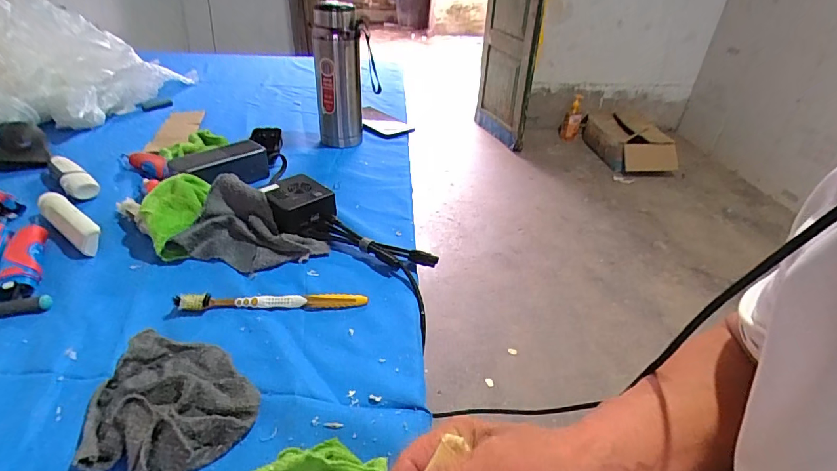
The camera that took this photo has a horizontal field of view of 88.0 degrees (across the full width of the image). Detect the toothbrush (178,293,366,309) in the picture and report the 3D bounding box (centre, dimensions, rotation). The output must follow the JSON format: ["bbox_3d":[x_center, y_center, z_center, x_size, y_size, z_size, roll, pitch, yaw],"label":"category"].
[{"bbox_3d":[-0.148,0.065,0.443,0.185,0.016,0.013,-1,34,-7],"label":"toothbrush"}]

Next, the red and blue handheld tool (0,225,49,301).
[{"bbox_3d":[-0.425,0.026,0.467,0.036,0.023,0.124,-15,38,-25],"label":"red and blue handheld tool"}]

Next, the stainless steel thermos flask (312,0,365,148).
[{"bbox_3d":[-0.144,-0.286,0.785,0.081,0.235,0.072,-5,35,-13],"label":"stainless steel thermos flask"}]

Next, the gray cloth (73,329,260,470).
[{"bbox_3d":[-0.201,0.125,0.339,0.110,0.027,0.134,-26,44,-36],"label":"gray cloth"}]

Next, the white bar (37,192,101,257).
[{"bbox_3d":[-0.427,-0.018,0.529,0.148,0.030,0.028,27,40,30],"label":"white bar"}]

